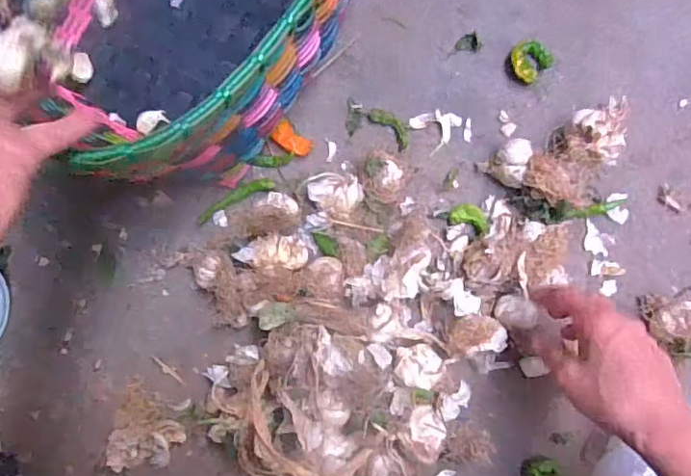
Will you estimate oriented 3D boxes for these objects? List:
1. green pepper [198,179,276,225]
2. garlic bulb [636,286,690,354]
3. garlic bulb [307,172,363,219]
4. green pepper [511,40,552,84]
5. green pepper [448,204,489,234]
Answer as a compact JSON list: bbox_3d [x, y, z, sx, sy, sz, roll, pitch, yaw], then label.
[{"bbox_3d":[-0.109,-0.039,0.561,0.081,0.014,0.015,-27,84,-1],"label":"green pepper"},{"bbox_3d":[0.297,0.078,0.513,0.047,0.051,0.059,-20,83,0],"label":"garlic bulb"},{"bbox_3d":[-0.009,-0.039,0.546,0.049,0.032,0.038,-3,84,2],"label":"garlic bulb"},{"bbox_3d":[0.182,-0.176,0.562,0.037,0.018,0.041,43,87,6],"label":"green pepper"},{"bbox_3d":[0.121,-0.020,0.550,0.039,0.007,0.024,17,85,4],"label":"green pepper"}]

